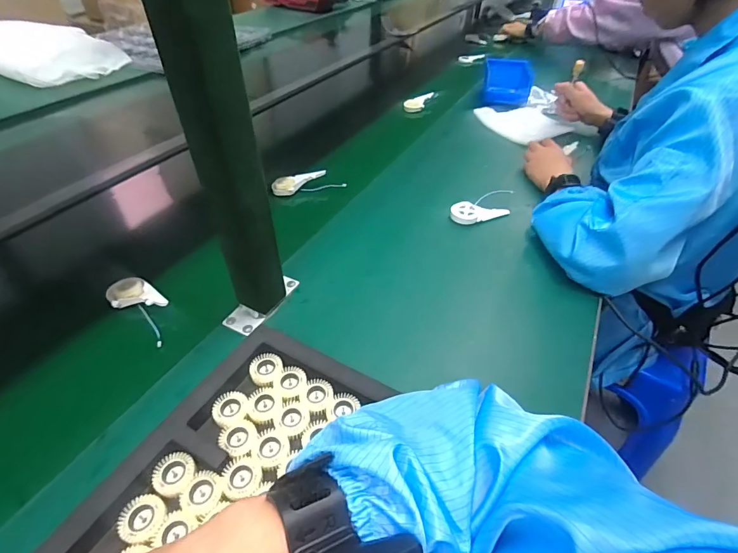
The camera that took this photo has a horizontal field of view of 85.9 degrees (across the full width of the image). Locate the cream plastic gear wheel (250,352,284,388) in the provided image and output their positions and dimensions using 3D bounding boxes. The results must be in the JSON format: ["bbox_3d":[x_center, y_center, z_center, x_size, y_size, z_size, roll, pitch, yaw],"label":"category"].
[{"bbox_3d":[-0.101,0.091,0.391,0.031,0.018,0.032,-2,43,2],"label":"cream plastic gear wheel"}]

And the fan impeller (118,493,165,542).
[{"bbox_3d":[-0.170,0.182,0.298,0.031,0.010,0.030,-2,43,2],"label":"fan impeller"}]

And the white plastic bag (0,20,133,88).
[{"bbox_3d":[-0.912,-0.638,1.118,0.353,0.101,0.292,28,51,29],"label":"white plastic bag"}]

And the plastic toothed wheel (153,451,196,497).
[{"bbox_3d":[-0.157,0.159,0.321,0.026,0.014,0.031,23,49,25],"label":"plastic toothed wheel"}]

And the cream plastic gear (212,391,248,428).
[{"bbox_3d":[-0.126,0.120,0.361,0.028,0.011,0.031,30,52,30],"label":"cream plastic gear"}]

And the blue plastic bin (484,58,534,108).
[{"bbox_3d":[0.321,-0.450,0.926,0.109,0.063,0.113,10,45,13],"label":"blue plastic bin"}]

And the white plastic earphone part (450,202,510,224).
[{"bbox_3d":[0.169,-0.095,0.605,0.087,0.018,0.037,4,44,7],"label":"white plastic earphone part"}]

